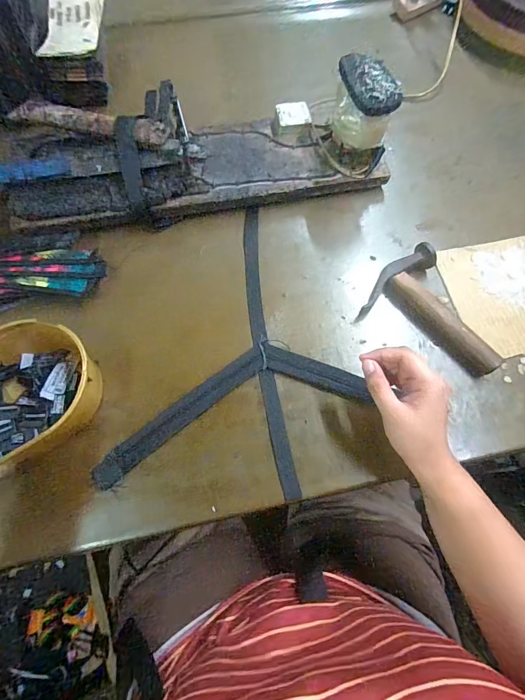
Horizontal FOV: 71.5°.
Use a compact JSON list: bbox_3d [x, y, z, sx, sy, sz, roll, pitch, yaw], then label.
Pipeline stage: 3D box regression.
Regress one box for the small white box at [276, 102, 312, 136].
[{"bbox_3d":[0.044,-0.336,0.531,0.051,0.023,0.048,-7,66,-4],"label":"small white box"}]

